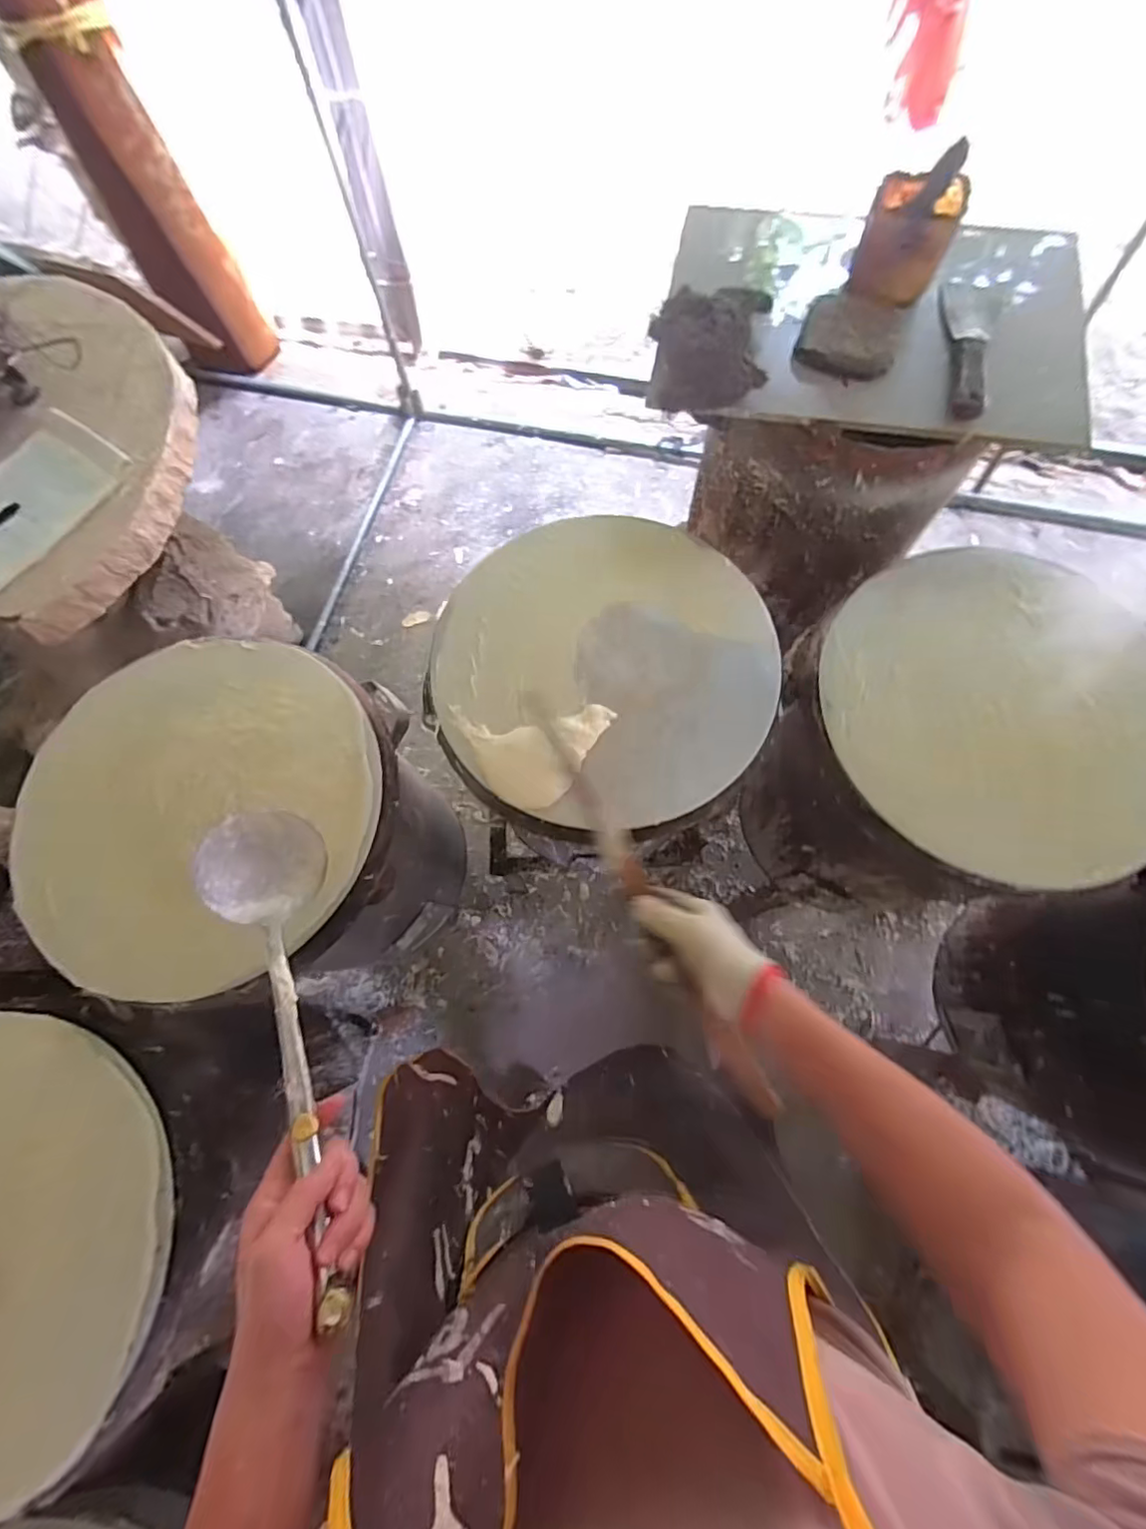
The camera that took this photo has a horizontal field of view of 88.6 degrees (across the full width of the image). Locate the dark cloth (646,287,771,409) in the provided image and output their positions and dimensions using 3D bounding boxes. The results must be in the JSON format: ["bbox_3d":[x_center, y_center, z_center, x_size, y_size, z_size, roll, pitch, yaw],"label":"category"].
[{"bbox_3d":[0.157,-0.488,0.678,0.128,0.053,0.151,7,73,5],"label":"dark cloth"}]

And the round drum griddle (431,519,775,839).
[{"bbox_3d":[0.034,-0.112,0.667,0.374,0.039,0.382,-1,72,2],"label":"round drum griddle"}]

